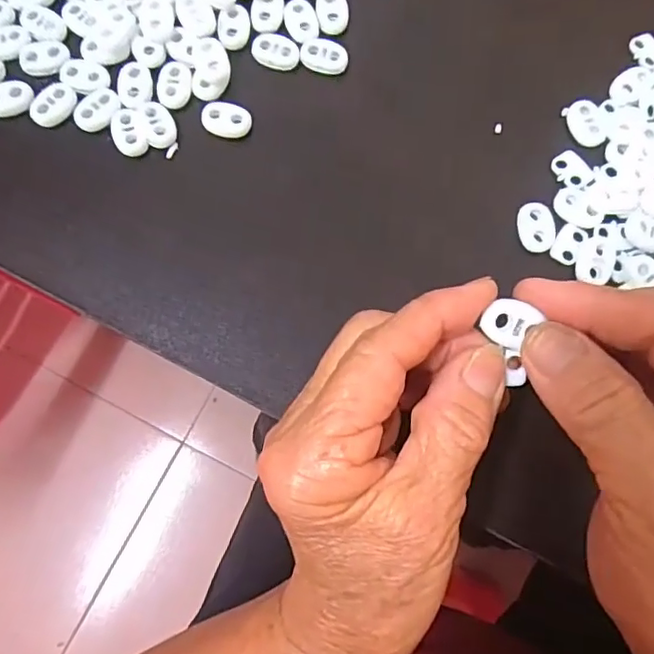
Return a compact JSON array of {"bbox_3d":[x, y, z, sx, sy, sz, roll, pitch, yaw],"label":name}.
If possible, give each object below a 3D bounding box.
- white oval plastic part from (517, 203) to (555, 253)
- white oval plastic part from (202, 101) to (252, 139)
[{"bbox_3d":[0.093,-0.044,0.253,0.015,0.005,0.022,-6,78,-2],"label":"white oval plastic part"},{"bbox_3d":[-0.046,-0.095,0.260,0.022,0.004,0.016,18,78,4],"label":"white oval plastic part"}]

